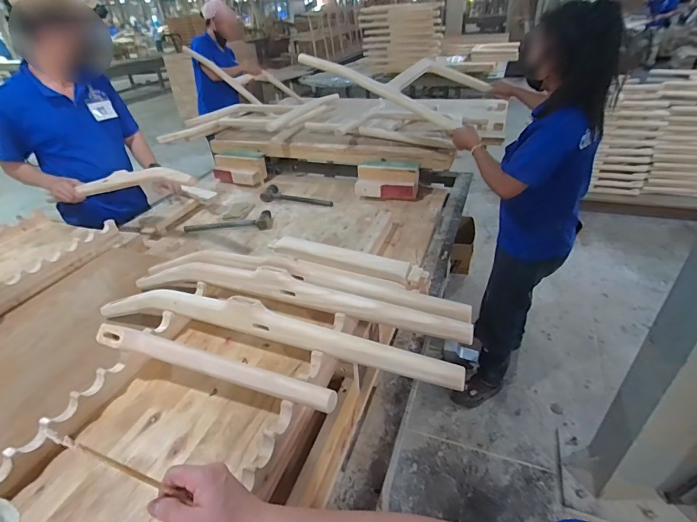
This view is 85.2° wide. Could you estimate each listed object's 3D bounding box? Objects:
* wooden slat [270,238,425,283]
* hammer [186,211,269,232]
[{"bbox_3d":[-0.016,-0.004,0.910,0.394,0.029,0.065,10,37,20],"label":"wooden slat"},{"bbox_3d":[-0.471,-0.149,1.469,0.338,0.040,0.091,-4,34,0],"label":"hammer"}]

